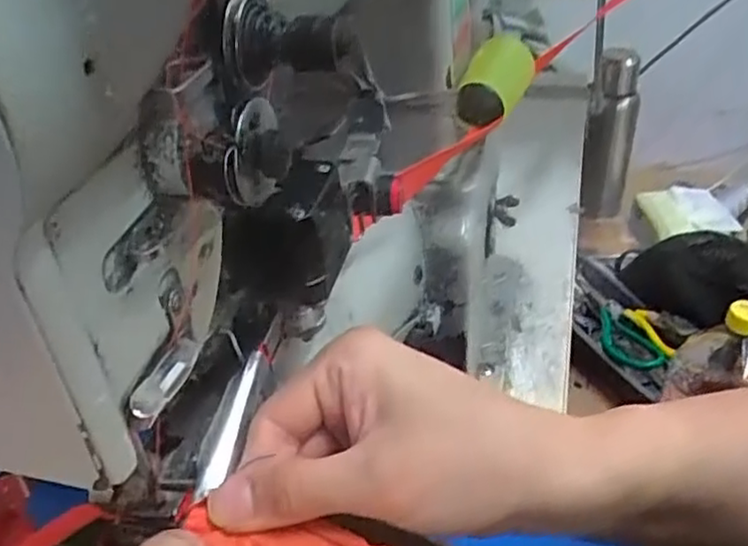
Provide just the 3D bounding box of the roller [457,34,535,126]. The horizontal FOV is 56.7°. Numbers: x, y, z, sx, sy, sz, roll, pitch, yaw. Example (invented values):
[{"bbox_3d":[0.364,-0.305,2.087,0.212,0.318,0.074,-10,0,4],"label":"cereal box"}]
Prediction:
[{"bbox_3d":[0.082,-0.128,0.460,0.040,0.034,0.086,9,39,15],"label":"roller"}]

